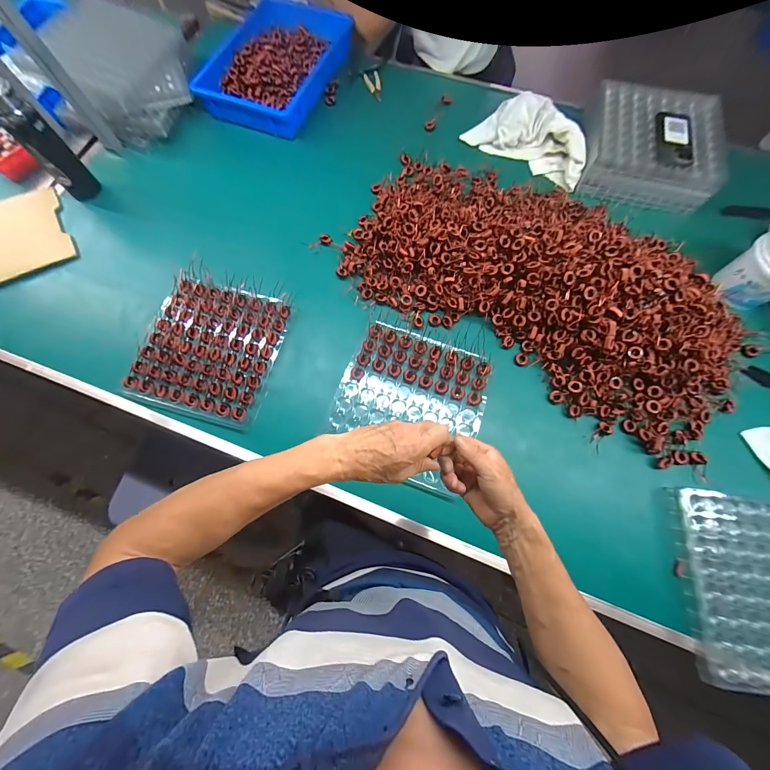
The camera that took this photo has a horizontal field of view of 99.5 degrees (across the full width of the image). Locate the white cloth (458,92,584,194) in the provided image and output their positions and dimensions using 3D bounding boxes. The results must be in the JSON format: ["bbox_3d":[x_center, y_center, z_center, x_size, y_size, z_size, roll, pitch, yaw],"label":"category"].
[{"bbox_3d":[0.384,-0.645,0.834,0.316,0.081,0.153,35,75,11],"label":"white cloth"}]

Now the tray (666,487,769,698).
[{"bbox_3d":[0.664,0.342,0.542,0.307,0.026,0.297,4,72,1],"label":"tray"}]

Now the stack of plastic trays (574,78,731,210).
[{"bbox_3d":[0.648,-0.600,0.805,0.306,0.088,0.318,18,73,6],"label":"stack of plastic trays"}]

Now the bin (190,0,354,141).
[{"bbox_3d":[-0.313,-0.932,0.942,0.319,0.068,0.477,18,73,6],"label":"bin"}]

